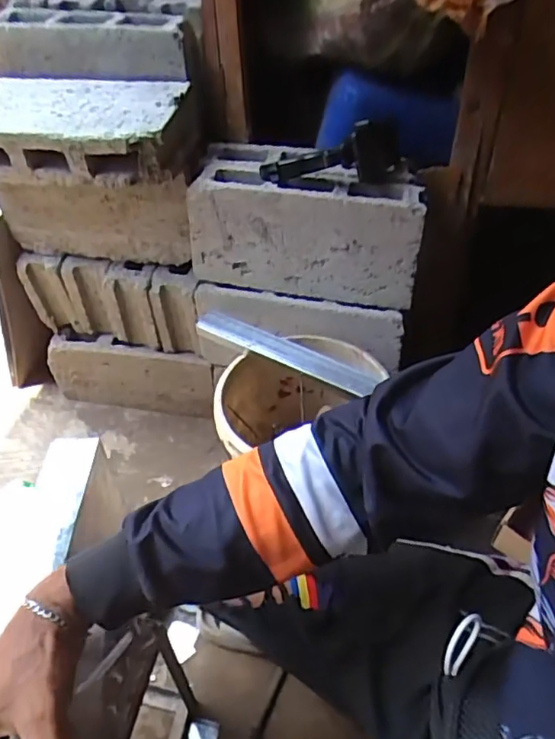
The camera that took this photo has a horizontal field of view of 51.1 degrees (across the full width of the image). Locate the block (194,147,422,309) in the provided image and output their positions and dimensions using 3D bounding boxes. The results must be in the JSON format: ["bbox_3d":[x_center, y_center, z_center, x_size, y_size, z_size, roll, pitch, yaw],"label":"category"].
[{"bbox_3d":[0.056,-0.274,1.059,0.391,0.192,0.195,7,45,9],"label":"block"}]

